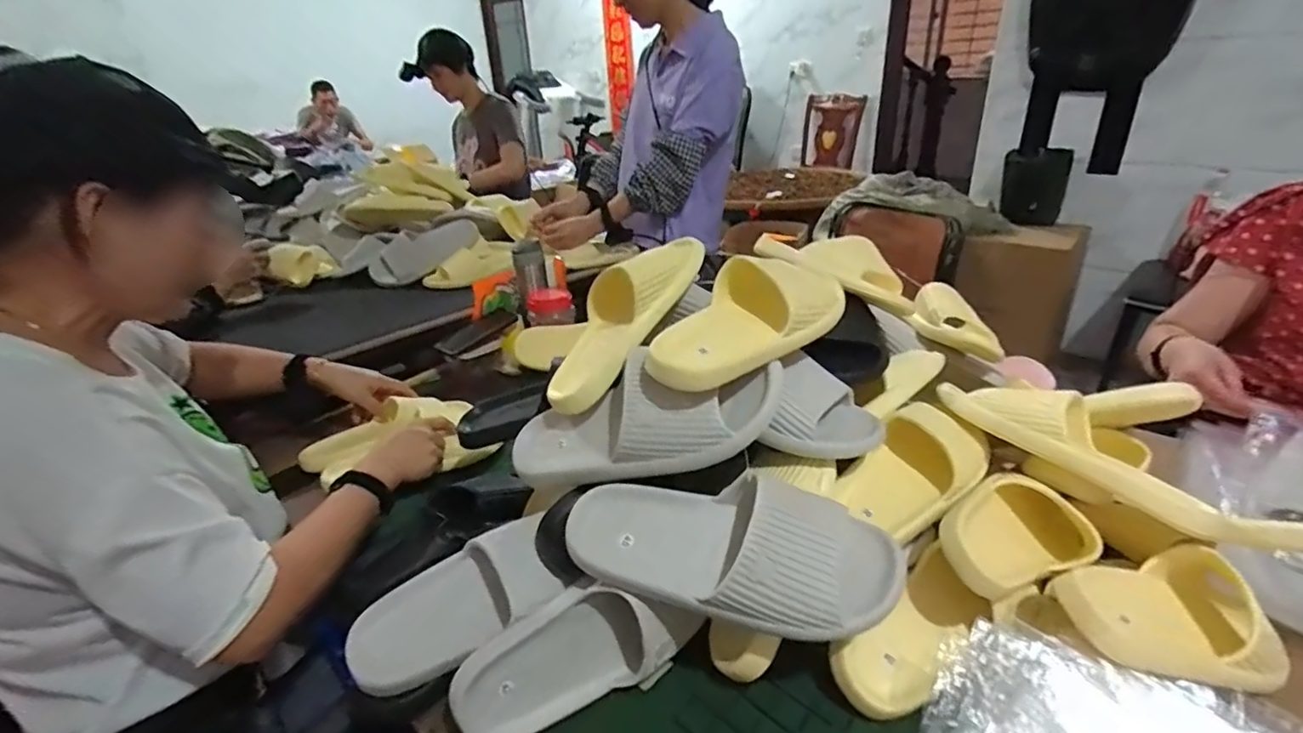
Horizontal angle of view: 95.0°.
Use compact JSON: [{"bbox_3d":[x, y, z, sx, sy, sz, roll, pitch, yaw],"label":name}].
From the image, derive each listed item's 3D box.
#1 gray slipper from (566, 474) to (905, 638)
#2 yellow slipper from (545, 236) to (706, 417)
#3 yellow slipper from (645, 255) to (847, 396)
[{"bbox_3d":[0.067,0.153,0.506,0.276,0.082,0.113,12,58,15],"label":"gray slipper"},{"bbox_3d":[-0.036,-0.062,0.648,0.093,0.063,0.247,26,74,42],"label":"yellow slipper"},{"bbox_3d":[0.095,-0.044,0.582,0.218,0.074,0.105,-34,57,-26],"label":"yellow slipper"}]

